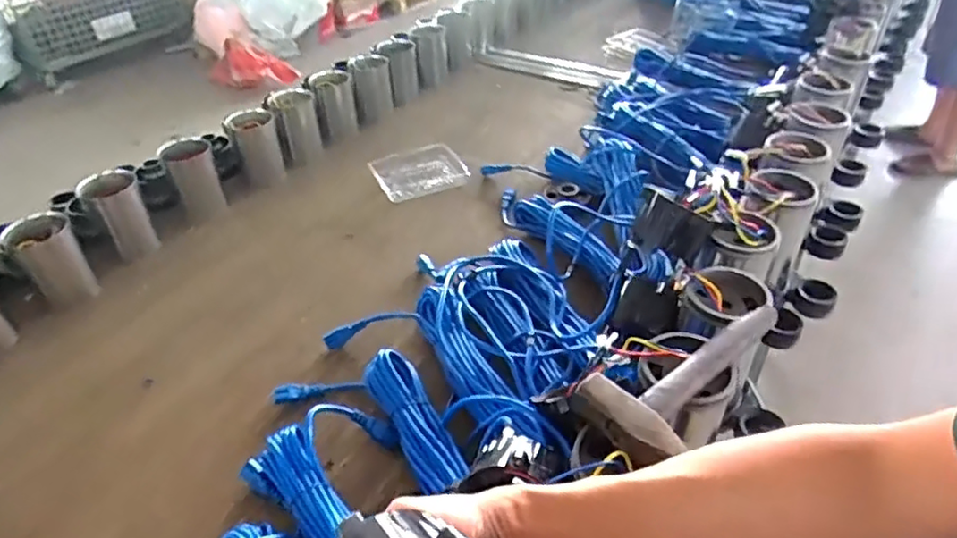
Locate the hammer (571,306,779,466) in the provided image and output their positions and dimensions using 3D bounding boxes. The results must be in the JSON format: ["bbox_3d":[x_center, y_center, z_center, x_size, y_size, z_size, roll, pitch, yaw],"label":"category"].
[{"bbox_3d":[0.190,0.084,0.588,0.097,0.032,0.224,29,48,33],"label":"hammer"}]

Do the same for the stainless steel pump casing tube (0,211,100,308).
[{"bbox_3d":[-0.675,-0.013,1.002,0.078,0.131,0.085,20,44,26],"label":"stainless steel pump casing tube"}]

